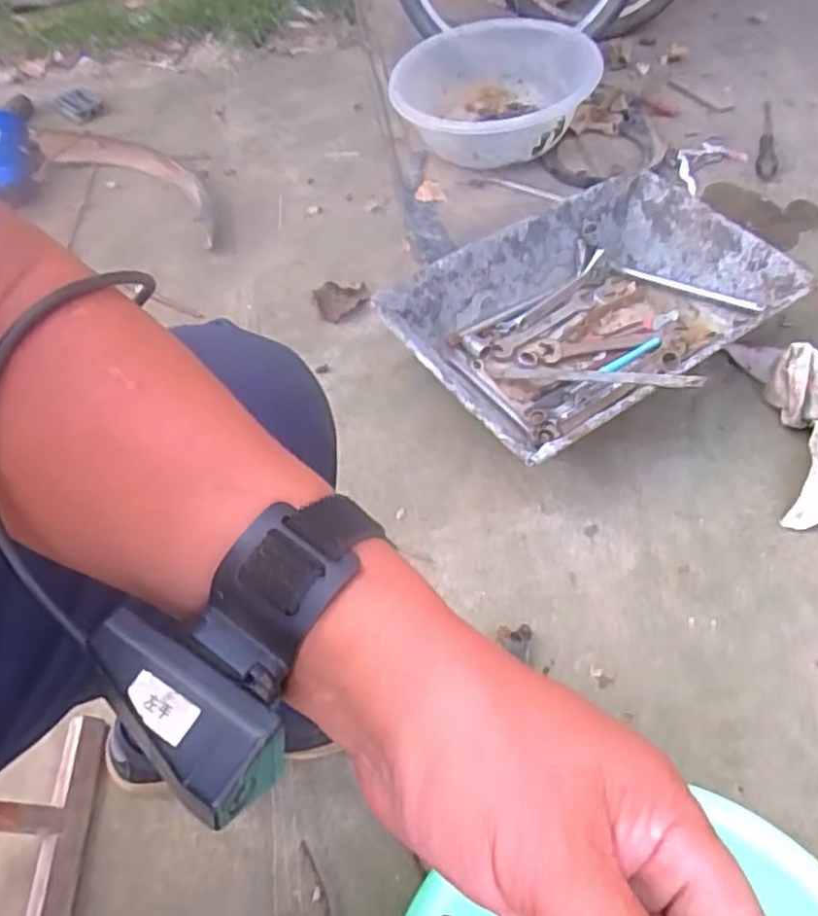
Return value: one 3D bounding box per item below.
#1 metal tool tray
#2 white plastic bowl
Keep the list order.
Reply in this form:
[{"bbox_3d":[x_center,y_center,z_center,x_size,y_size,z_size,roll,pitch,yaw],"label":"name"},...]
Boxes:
[{"bbox_3d":[0.225,-0.173,0.898,0.436,0.121,0.306,-29,59,-17],"label":"metal tool tray"},{"bbox_3d":[0.139,-0.620,1.193,0.345,0.148,0.346,-1,55,2],"label":"white plastic bowl"}]

